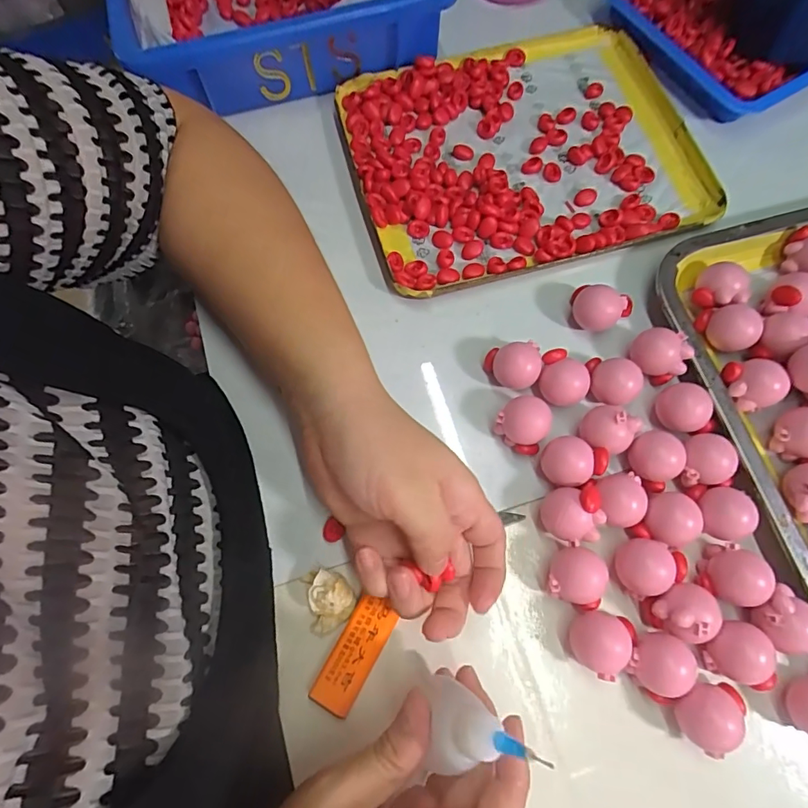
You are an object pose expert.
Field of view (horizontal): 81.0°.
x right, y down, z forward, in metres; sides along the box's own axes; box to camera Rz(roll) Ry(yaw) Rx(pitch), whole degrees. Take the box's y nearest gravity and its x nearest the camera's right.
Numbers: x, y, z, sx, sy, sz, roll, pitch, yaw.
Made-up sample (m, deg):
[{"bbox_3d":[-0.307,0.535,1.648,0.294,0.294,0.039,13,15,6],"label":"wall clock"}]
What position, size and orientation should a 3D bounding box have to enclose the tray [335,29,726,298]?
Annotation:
[{"bbox_3d":[0.088,-0.189,0.353,0.243,0.019,0.197,-14,73,-2],"label":"tray"}]

